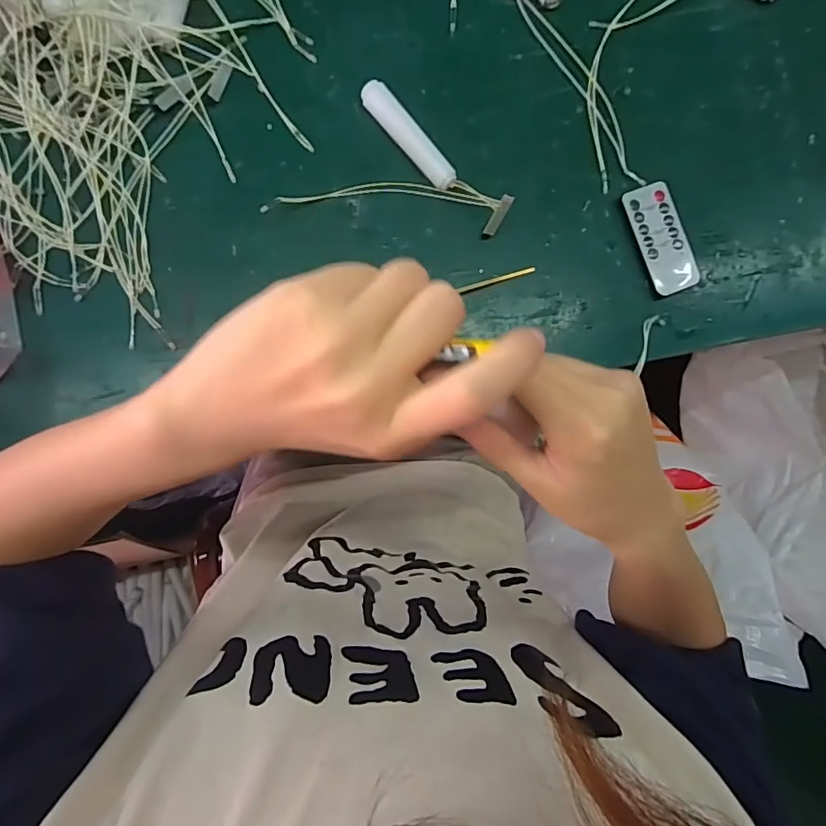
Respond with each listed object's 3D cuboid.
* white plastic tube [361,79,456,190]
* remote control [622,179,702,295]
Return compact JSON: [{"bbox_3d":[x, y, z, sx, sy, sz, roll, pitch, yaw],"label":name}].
[{"bbox_3d":[-0.002,-0.199,0.371,0.019,0.016,0.089,-43,92,-5],"label":"white plastic tube"},{"bbox_3d":[0.190,-0.133,0.389,0.038,0.008,0.082,-21,90,-6],"label":"remote control"}]

